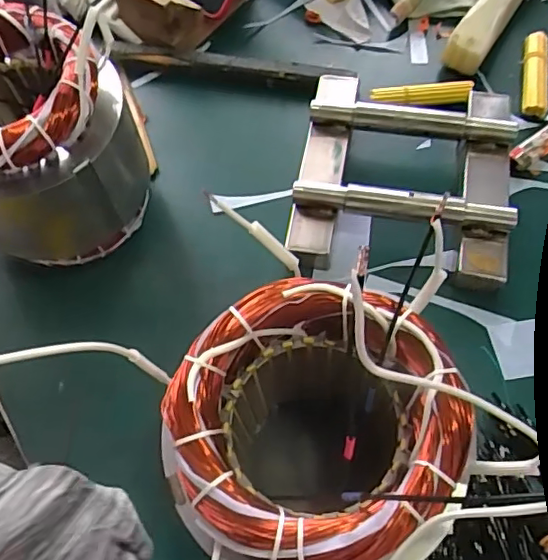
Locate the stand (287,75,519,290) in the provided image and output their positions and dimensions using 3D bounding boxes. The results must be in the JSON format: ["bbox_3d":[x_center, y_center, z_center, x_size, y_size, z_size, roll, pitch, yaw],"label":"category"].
[{"bbox_3d":[0.114,-0.097,0.500,0.178,0.043,0.191,9,62,8],"label":"stand"}]

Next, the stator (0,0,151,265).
[{"bbox_3d":[-0.177,-0.093,0.450,0.124,0.175,0.126,-1,61,2],"label":"stator"}]

